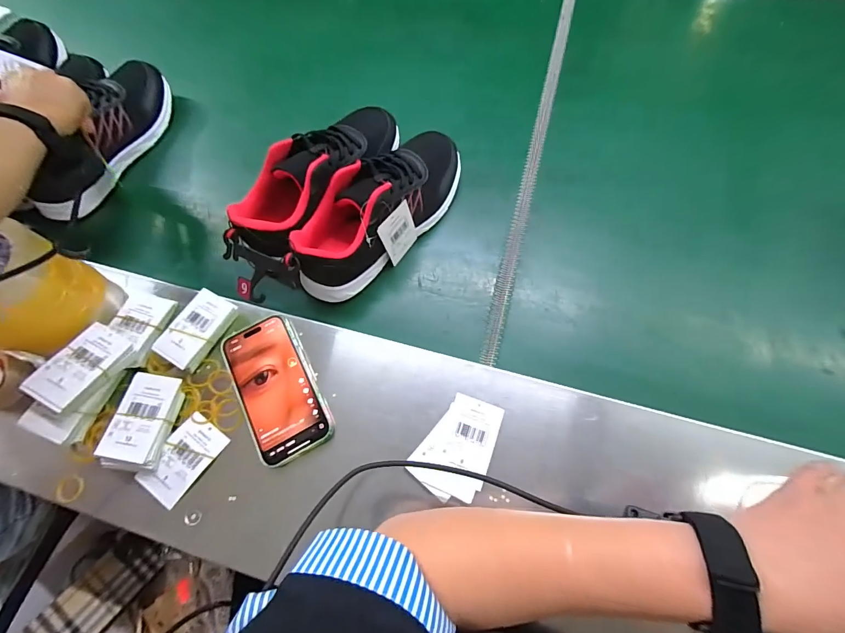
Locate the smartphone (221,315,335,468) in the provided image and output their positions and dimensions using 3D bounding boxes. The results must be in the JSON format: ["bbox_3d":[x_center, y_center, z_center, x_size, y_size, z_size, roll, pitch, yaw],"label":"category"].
[{"bbox_3d":[-0.152,0.072,0.387,0.075,0.019,0.153,-26,69,-10],"label":"smartphone"}]

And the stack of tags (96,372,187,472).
[{"bbox_3d":[-0.278,0.105,0.370,0.051,0.025,0.088,5,67,3],"label":"stack of tags"}]

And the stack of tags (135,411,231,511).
[{"bbox_3d":[-0.237,0.141,0.365,0.047,0.011,0.081,32,71,13],"label":"stack of tags"}]

